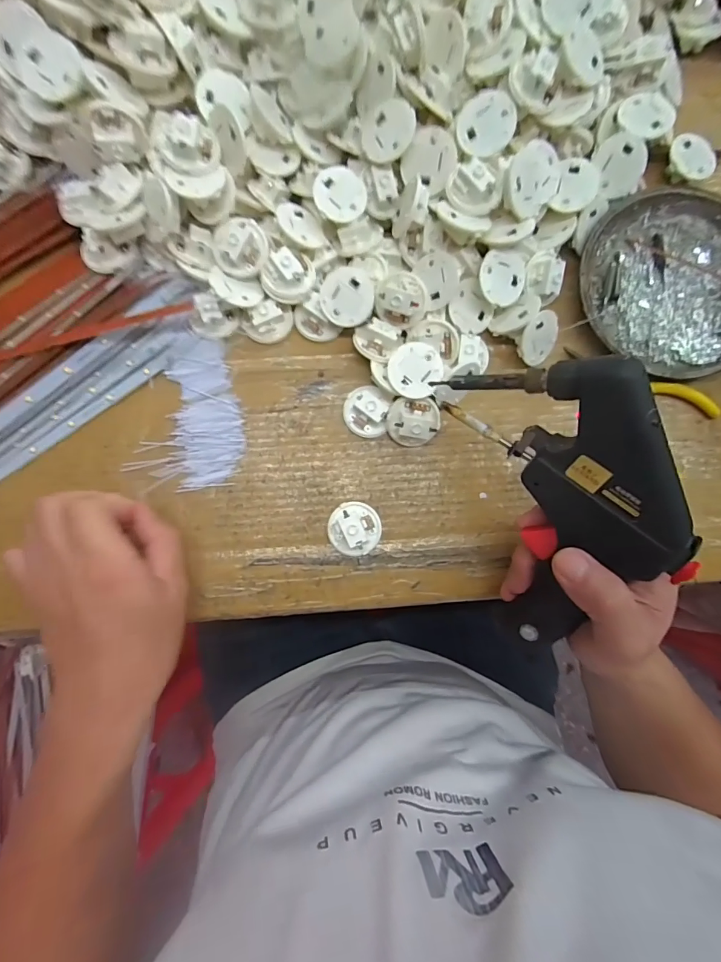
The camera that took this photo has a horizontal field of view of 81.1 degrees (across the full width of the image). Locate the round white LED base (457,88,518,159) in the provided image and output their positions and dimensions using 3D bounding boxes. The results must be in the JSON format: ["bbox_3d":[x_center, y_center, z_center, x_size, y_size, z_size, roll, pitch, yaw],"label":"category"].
[{"bbox_3d":[0.086,-0.243,0.288,0.038,0.006,0.038,3,103,15],"label":"round white LED base"}]

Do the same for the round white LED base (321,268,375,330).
[{"bbox_3d":[-0.009,-0.134,0.307,0.039,0.011,0.039,1,106,5],"label":"round white LED base"}]

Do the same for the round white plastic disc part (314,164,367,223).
[{"bbox_3d":[-0.015,-0.207,0.306,0.037,0.011,0.038,0,86,-2],"label":"round white plastic disc part"}]

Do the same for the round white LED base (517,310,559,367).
[{"bbox_3d":[0.133,-0.106,0.313,0.038,0.004,0.038,-15,120,-26],"label":"round white LED base"}]

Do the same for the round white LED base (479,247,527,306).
[{"bbox_3d":[0.103,-0.145,0.303,0.038,0.005,0.036,-6,109,-18],"label":"round white LED base"}]

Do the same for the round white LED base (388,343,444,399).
[{"bbox_3d":[0.038,-0.079,0.300,0.036,0.011,0.038,0,86,-2],"label":"round white LED base"}]

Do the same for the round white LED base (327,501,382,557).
[{"bbox_3d":[-0.004,0.035,0.306,0.038,0.017,0.036,0,86,-2],"label":"round white LED base"}]

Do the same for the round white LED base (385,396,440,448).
[{"bbox_3d":[0.038,-0.043,0.309,0.037,0.020,0.034,-1,86,-3],"label":"round white LED base"}]

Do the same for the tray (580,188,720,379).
[{"bbox_3d":[0.238,-0.151,0.316,0.138,0.023,0.131,0,86,-2],"label":"tray"}]

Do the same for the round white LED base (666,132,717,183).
[{"bbox_3d":[0.258,-0.252,0.330,0.037,0.011,0.039,0,86,-2],"label":"round white LED base"}]

